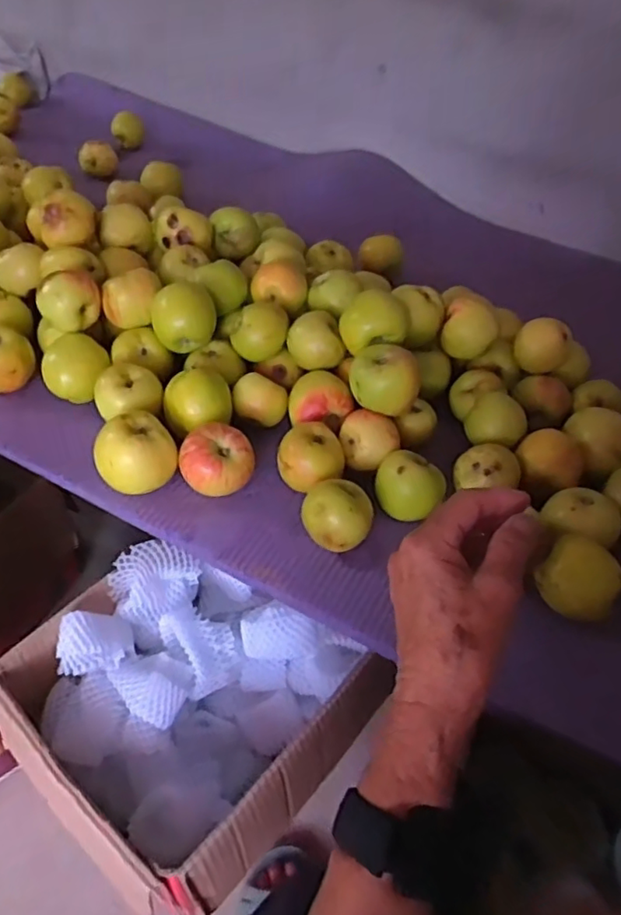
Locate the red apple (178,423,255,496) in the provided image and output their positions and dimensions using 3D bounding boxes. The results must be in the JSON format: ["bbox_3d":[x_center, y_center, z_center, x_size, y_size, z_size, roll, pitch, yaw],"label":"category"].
[{"bbox_3d":[-0.085,0.010,0.567,0.065,0.062,0.053,1,46,-7],"label":"red apple"}]

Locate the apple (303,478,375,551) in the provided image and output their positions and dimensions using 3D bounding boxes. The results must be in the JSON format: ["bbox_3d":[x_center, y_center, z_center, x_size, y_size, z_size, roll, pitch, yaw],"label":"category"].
[{"bbox_3d":[0.023,0.051,0.544,0.060,0.056,0.057,4,45,-4],"label":"apple"}]

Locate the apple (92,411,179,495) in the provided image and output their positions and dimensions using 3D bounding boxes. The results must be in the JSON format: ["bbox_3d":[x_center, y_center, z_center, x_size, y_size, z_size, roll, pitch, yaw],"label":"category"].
[{"bbox_3d":[-0.157,0.001,0.562,0.069,0.066,0.056,-15,50,-21],"label":"apple"}]

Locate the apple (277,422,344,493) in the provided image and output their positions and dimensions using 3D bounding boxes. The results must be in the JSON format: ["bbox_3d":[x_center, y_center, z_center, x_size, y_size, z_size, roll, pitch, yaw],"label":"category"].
[{"bbox_3d":[0.001,0.004,0.588,0.062,0.054,0.062,8,45,0],"label":"apple"}]

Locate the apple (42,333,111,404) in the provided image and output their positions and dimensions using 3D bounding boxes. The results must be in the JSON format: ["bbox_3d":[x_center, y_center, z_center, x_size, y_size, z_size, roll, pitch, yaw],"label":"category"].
[{"bbox_3d":[-0.239,-0.088,0.638,0.065,0.059,0.063,-11,48,-18],"label":"apple"}]

